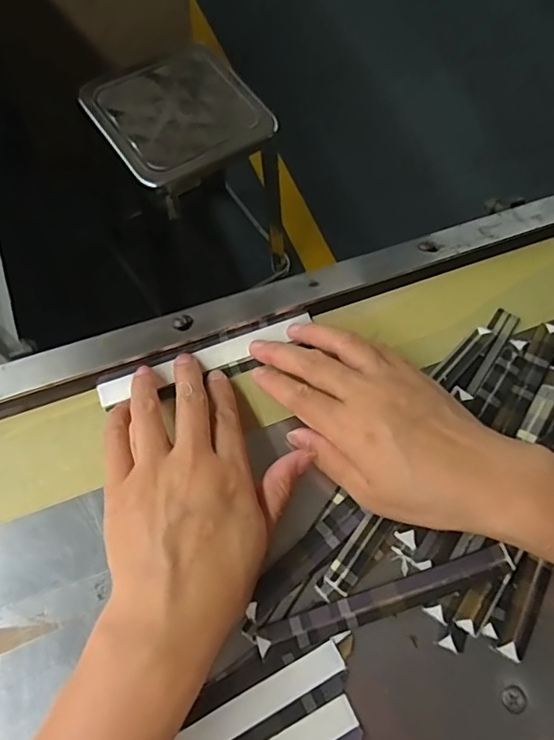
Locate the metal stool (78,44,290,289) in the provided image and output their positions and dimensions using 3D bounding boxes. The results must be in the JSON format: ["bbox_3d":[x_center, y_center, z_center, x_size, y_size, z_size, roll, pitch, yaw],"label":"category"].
[{"bbox_3d":[-0.180,-0.384,1.125,0.289,0.422,0.282,-32,73,-17],"label":"metal stool"}]

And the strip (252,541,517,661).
[{"bbox_3d":[0.059,0.123,0.283,0.143,0.009,0.016,-14,68,-10],"label":"strip"}]

